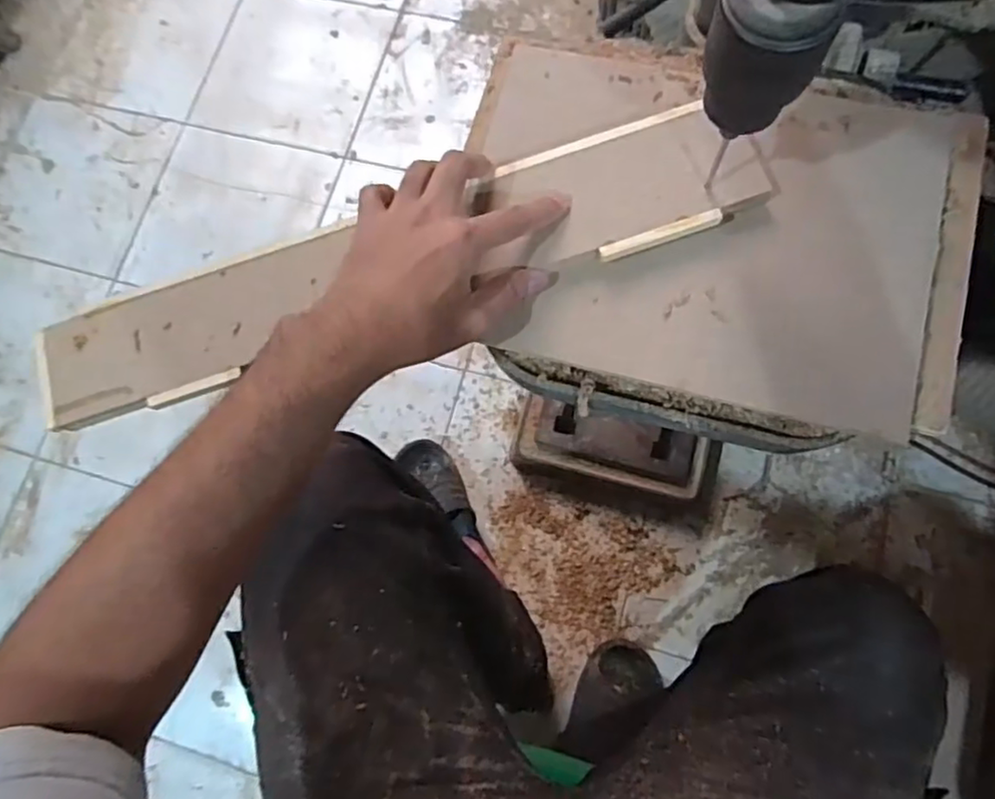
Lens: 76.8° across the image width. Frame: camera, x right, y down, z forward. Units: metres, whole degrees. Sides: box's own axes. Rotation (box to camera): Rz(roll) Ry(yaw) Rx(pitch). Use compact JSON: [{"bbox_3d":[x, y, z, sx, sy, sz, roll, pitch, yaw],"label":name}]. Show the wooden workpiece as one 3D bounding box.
[{"bbox_3d":[-0.061,-0.083,0.382,0.442,0.008,0.085,-16,76,1],"label":"wooden workpiece"}]

